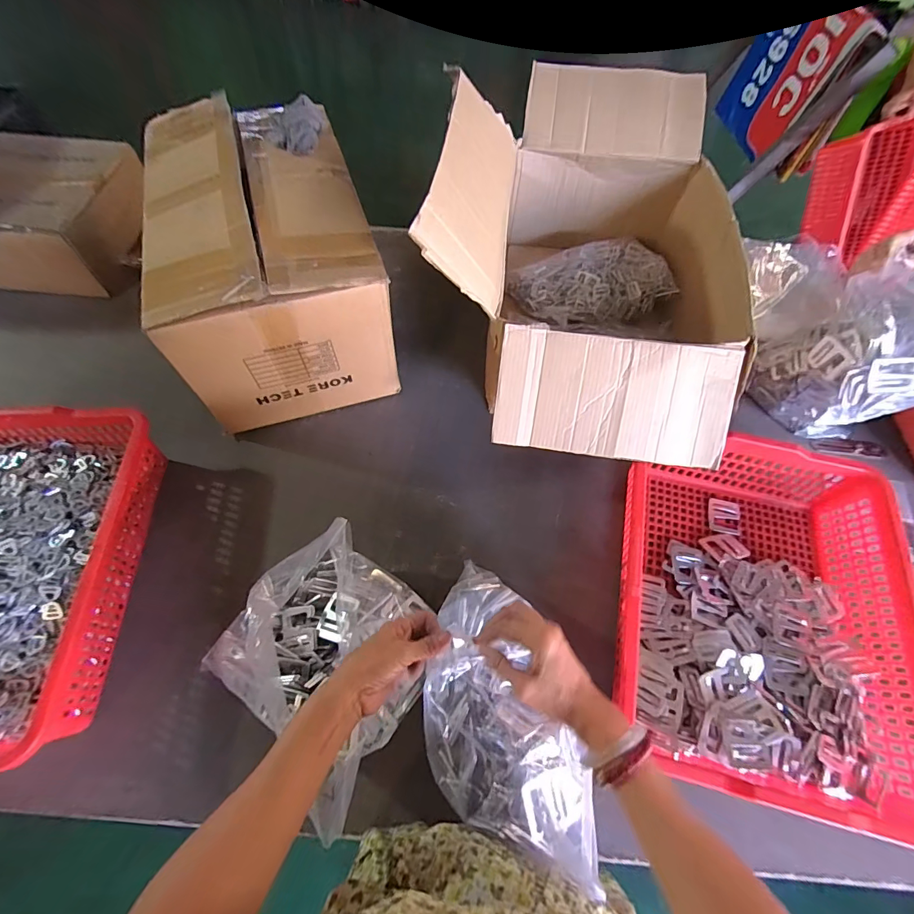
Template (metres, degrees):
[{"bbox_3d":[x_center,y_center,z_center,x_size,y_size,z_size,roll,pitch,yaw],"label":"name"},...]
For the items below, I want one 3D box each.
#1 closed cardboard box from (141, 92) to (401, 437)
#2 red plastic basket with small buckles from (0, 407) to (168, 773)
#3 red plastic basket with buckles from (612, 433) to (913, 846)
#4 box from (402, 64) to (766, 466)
[{"bbox_3d":[-0.345,-0.380,0.819,0.339,0.308,0.529,-15,62,-7],"label":"closed cardboard box"},{"bbox_3d":[-0.698,0.168,0.627,0.405,0.137,0.490,-4,61,-1],"label":"red plastic basket with small buckles"},{"bbox_3d":[0.423,0.207,0.617,0.365,0.133,0.469,12,62,8],"label":"red plastic basket with buckles"},{"bbox_3d":[0.247,-0.389,0.792,0.497,0.366,0.790,9,62,6],"label":"box"}]

